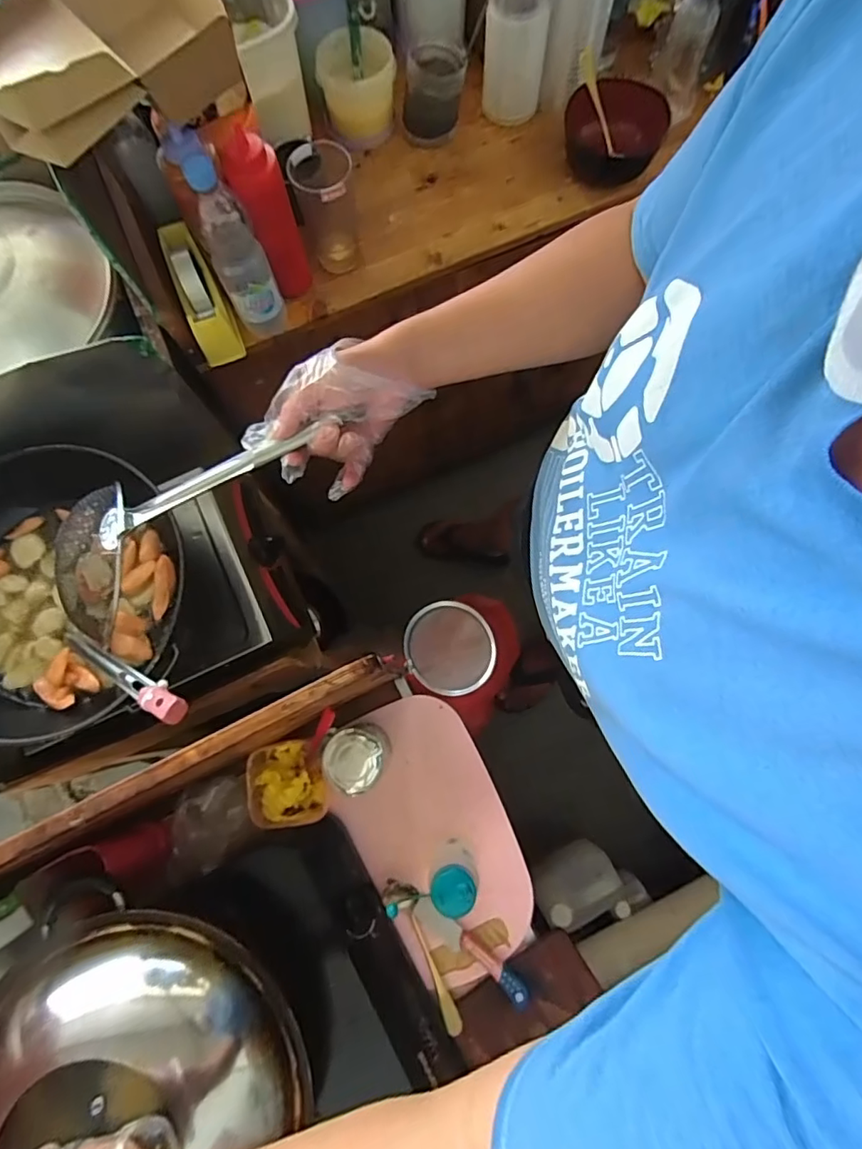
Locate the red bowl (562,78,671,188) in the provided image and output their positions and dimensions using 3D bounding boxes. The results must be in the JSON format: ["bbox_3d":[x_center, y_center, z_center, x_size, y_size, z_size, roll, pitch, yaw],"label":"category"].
[{"bbox_3d":[0.277,-0.675,0.813,0.142,0.064,0.151,0,77,1],"label":"red bowl"}]

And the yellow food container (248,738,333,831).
[{"bbox_3d":[-0.180,0.262,0.672,0.092,0.052,0.096,-11,78,-2],"label":"yellow food container"}]

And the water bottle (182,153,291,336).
[{"bbox_3d":[-0.244,-0.401,0.678,0.064,0.234,0.058,-26,78,-5],"label":"water bottle"}]

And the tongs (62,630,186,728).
[{"bbox_3d":[-0.335,0.103,0.572,0.237,0.015,0.027,17,76,33],"label":"tongs"}]

